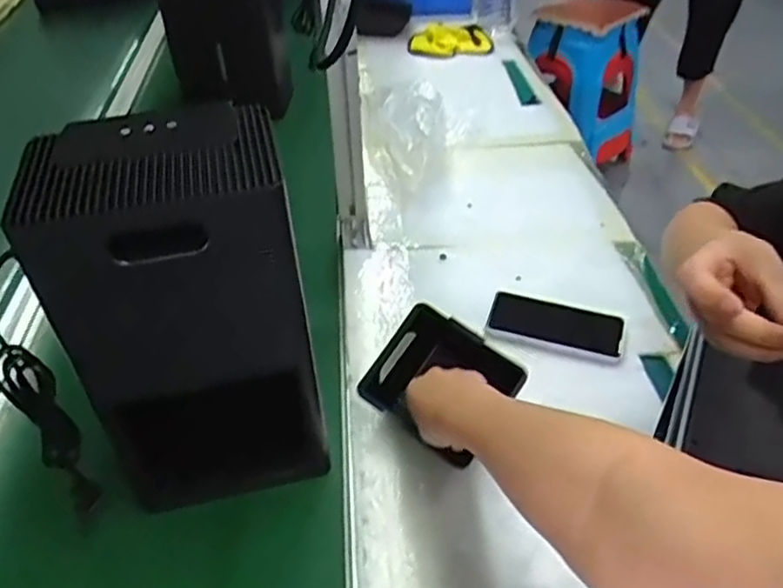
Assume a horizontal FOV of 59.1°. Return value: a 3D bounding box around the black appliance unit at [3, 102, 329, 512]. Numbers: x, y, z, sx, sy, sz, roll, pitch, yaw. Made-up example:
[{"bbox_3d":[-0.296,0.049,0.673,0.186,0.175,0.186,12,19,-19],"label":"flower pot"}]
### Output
[{"bbox_3d":[-0.174,0.032,0.618,0.197,0.356,0.138,-5,40,-6],"label":"black appliance unit"}]

